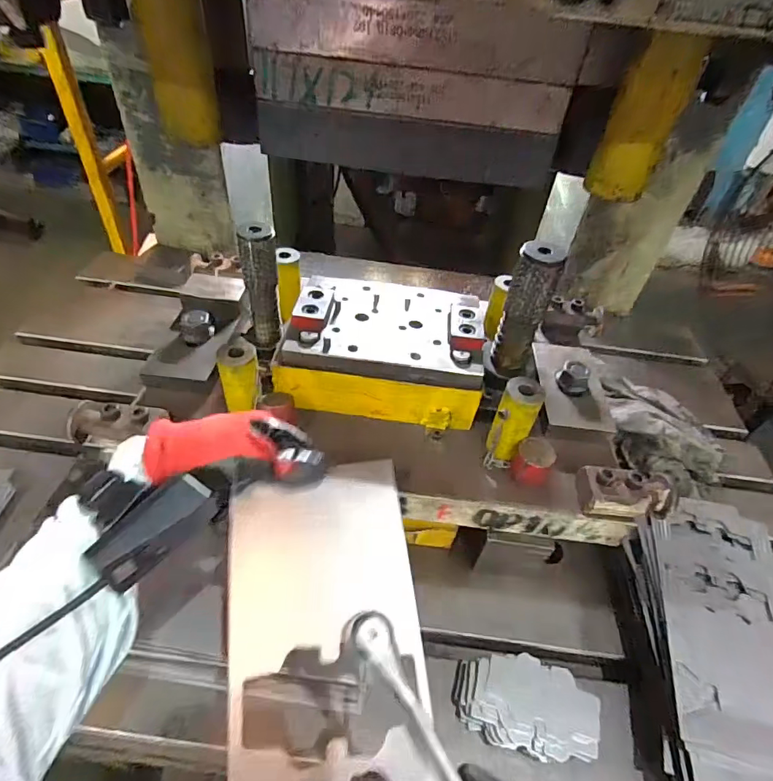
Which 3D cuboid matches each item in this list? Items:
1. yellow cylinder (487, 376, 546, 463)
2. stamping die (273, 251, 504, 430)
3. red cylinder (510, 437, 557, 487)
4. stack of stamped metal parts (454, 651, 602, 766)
[{"bbox_3d":[0.136,0.033,0.500,0.038,0.092,0.034,20,46,14],"label":"yellow cylinder"},{"bbox_3d":[-0.002,-0.059,0.580,0.231,0.092,0.174,6,44,0],"label":"stamping die"},{"bbox_3d":[0.152,0.076,0.487,0.039,0.036,0.039,3,44,-3],"label":"red cylinder"},{"bbox_3d":[0.134,0.304,0.454,0.132,0.030,0.074,14,45,8],"label":"stack of stamped metal parts"}]

